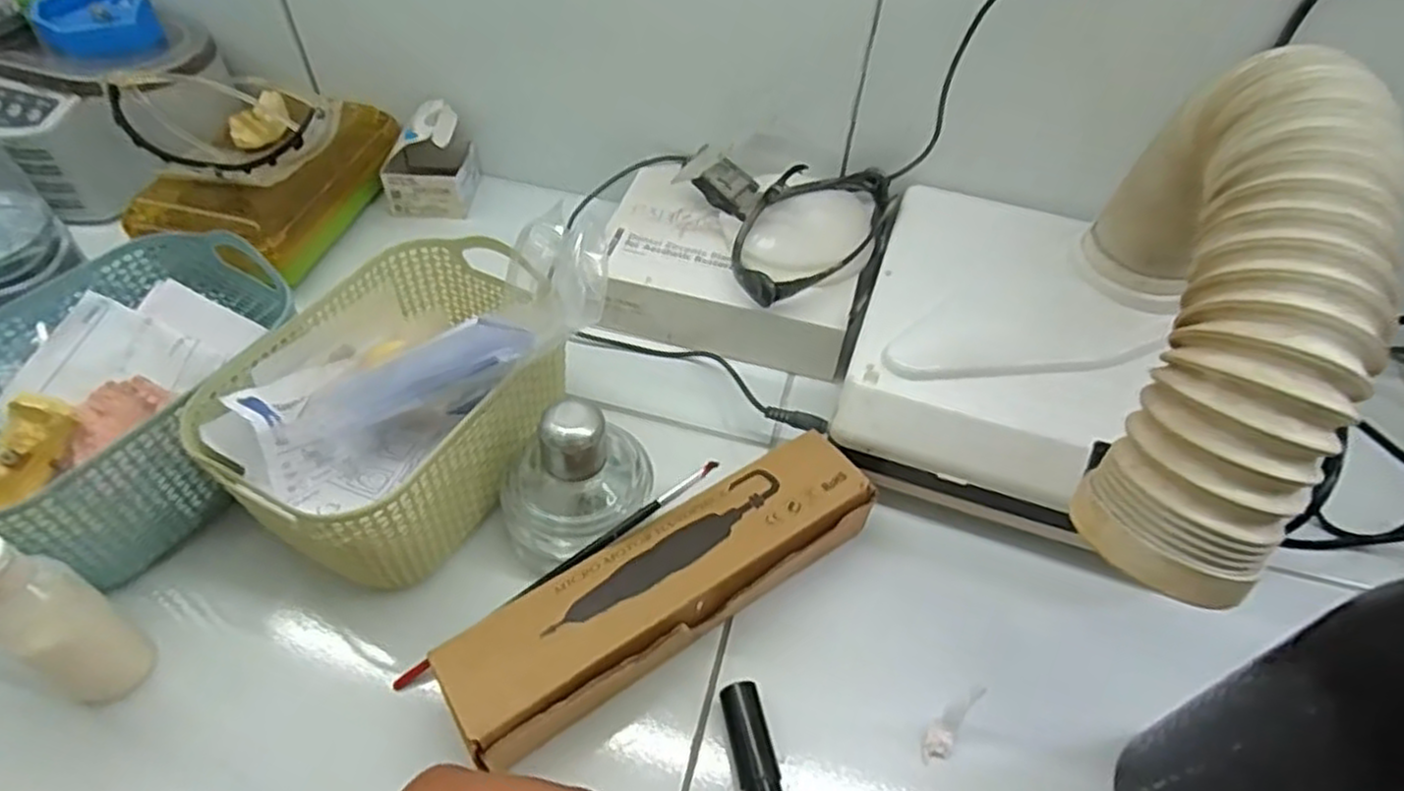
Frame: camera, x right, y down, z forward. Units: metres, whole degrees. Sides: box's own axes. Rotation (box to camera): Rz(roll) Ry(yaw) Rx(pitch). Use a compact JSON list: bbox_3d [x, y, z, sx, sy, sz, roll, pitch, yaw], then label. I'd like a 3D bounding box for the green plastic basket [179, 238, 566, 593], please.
[{"bbox_3d":[-0.148,0.001,0.376,0.122,0.075,0.165,29,54,19],"label":"green plastic basket"}]

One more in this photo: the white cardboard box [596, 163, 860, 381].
[{"bbox_3d":[0.018,-0.086,0.496,0.160,0.050,0.126,11,50,6],"label":"white cardboard box"}]

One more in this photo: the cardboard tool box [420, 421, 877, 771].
[{"bbox_3d":[-0.013,0.090,0.351,0.208,0.037,0.058,-26,56,-23],"label":"cardboard tool box"}]

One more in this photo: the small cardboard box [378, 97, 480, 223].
[{"bbox_3d":[-0.200,-0.175,0.550,0.059,0.065,0.065,0,50,-4],"label":"small cardboard box"}]

